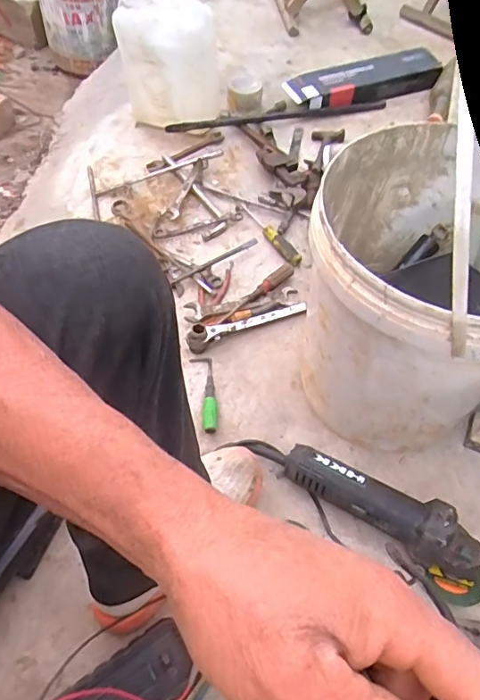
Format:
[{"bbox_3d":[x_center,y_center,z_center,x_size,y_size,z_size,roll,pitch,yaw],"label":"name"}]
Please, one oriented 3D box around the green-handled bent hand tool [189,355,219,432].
[{"bbox_3d":[-0.051,0.066,0.806,0.035,0.019,0.142,-9,58,-9],"label":"green-handled bent hand tool"}]

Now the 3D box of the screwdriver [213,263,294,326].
[{"bbox_3d":[0.026,-0.102,0.901,0.173,0.019,0.023,-34,65,-23],"label":"screwdriver"}]

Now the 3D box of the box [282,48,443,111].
[{"bbox_3d":[0.302,-0.642,1.220,0.364,0.067,0.100,-15,59,-13],"label":"box"}]

